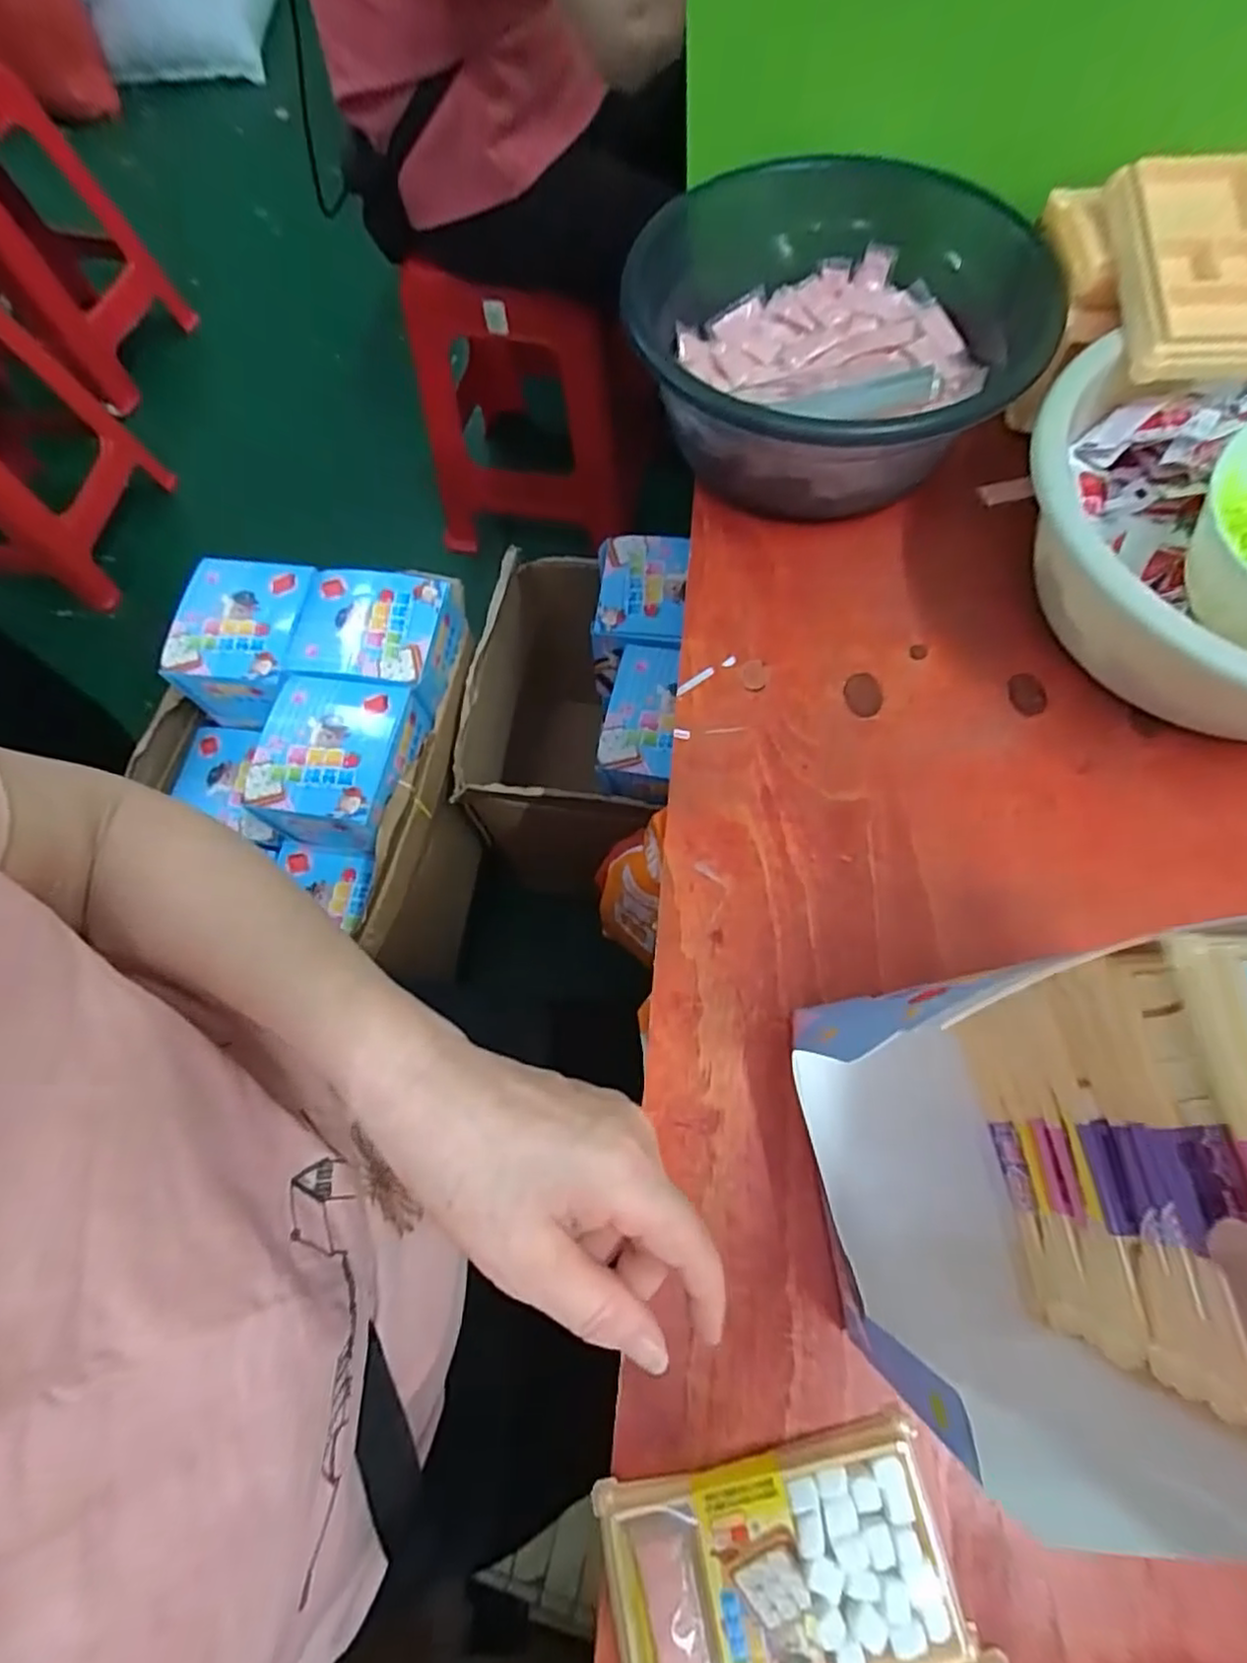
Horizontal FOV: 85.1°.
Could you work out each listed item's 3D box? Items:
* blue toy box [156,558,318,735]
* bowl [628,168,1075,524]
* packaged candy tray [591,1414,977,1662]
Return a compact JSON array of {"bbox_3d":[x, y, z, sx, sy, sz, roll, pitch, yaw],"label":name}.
[{"bbox_3d":[-0.452,-0.225,0.843,0.151,0.113,0.178,4,69,4],"label":"blue toy box"},{"bbox_3d":[0.135,-0.326,0.464,0.249,0.111,0.249,-1,69,2],"label":"bowl"},{"bbox_3d":[0.061,0.298,0.272,0.134,0.018,0.074,-12,69,-2],"label":"packaged candy tray"}]

